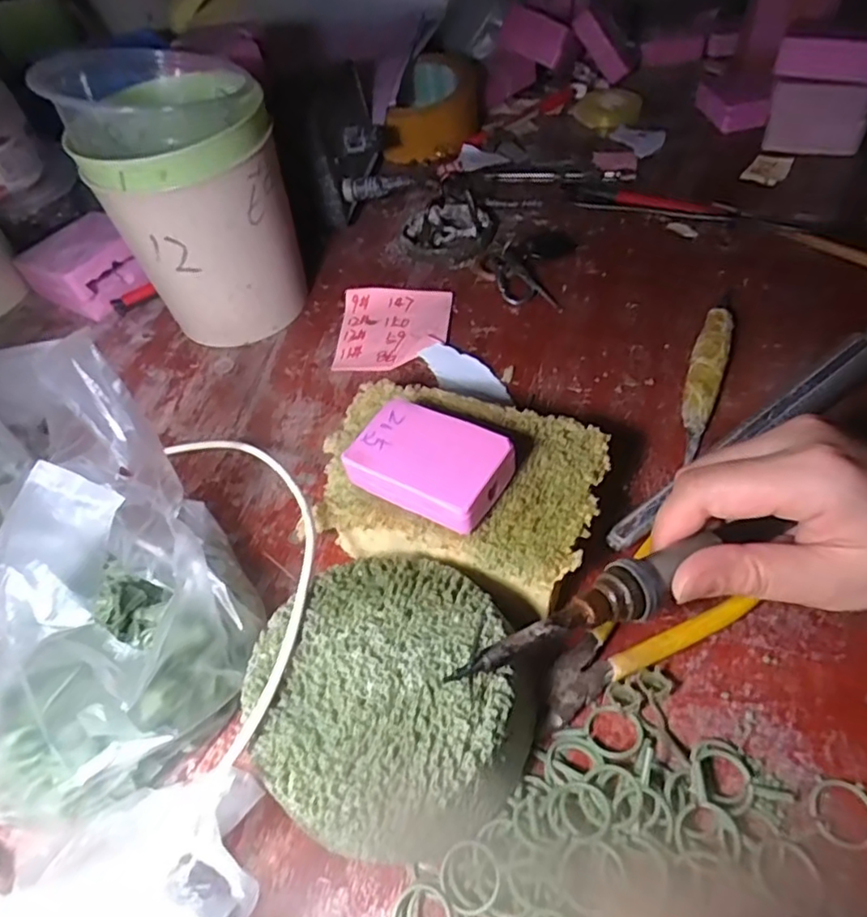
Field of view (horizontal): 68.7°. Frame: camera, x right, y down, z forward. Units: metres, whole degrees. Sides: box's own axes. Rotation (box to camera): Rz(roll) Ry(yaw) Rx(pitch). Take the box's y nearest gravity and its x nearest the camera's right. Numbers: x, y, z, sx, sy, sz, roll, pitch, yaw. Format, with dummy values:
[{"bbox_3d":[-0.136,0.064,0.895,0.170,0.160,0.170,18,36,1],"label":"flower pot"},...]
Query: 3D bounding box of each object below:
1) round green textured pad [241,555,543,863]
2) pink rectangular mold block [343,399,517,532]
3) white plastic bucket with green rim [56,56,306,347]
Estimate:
[{"bbox_3d":[-0.018,0.090,0.242,0.104,0.039,0.099,-4,52,5],"label":"round green textured pad"},{"bbox_3d":[-0.003,0.001,0.283,0.069,0.022,0.044,25,59,24],"label":"pink rectangular mold block"},{"bbox_3d":[-0.142,-0.152,0.405,0.105,0.146,0.095,-25,52,-12],"label":"white plastic bucket with green rim"}]

